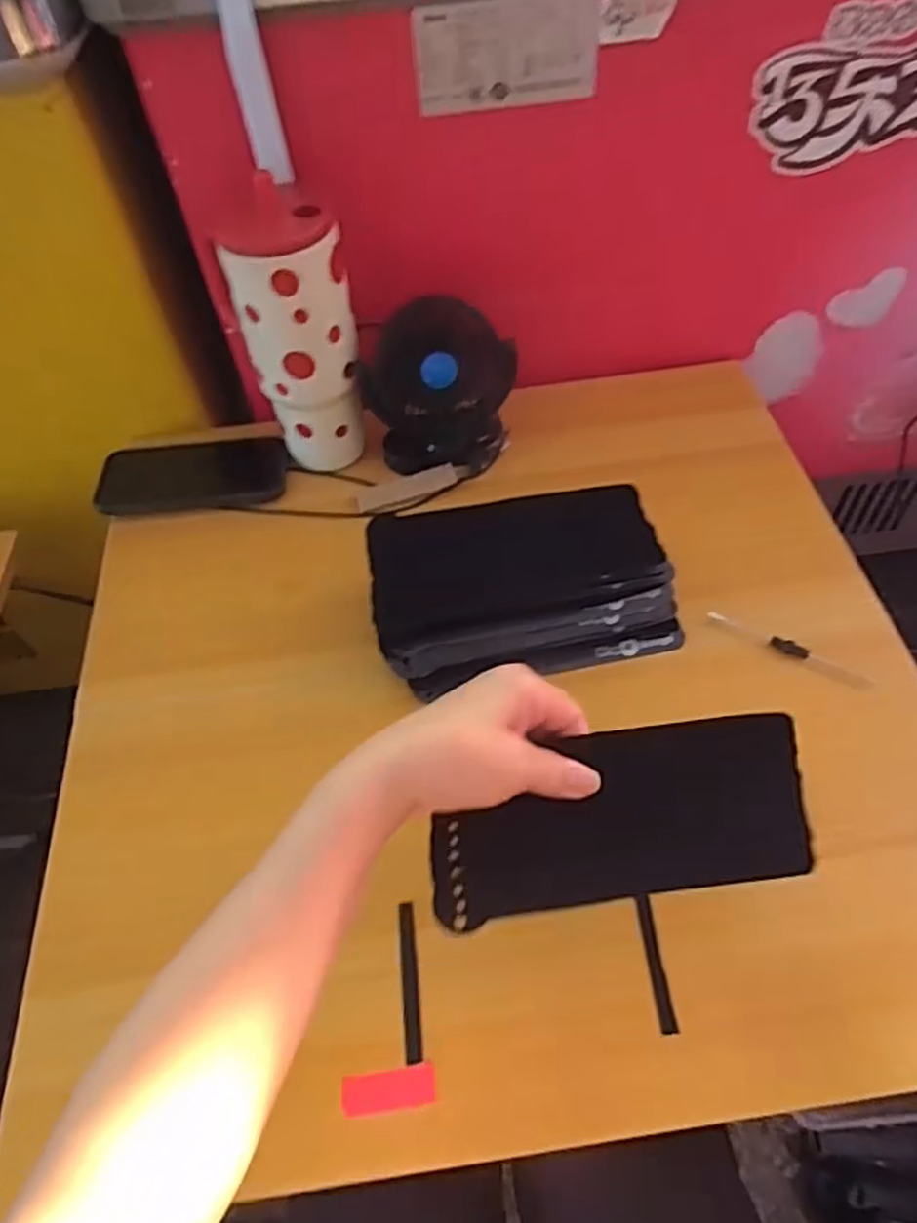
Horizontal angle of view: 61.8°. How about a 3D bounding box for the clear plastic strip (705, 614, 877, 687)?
[{"bbox_3d":[0.234,0.026,0.541,0.115,0.011,0.015,30,62,23],"label":"clear plastic strip"}]

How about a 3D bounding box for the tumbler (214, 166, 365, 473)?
[{"bbox_3d":[-0.125,-0.218,0.611,0.091,0.215,0.082,-12,55,-4],"label":"tumbler"}]

